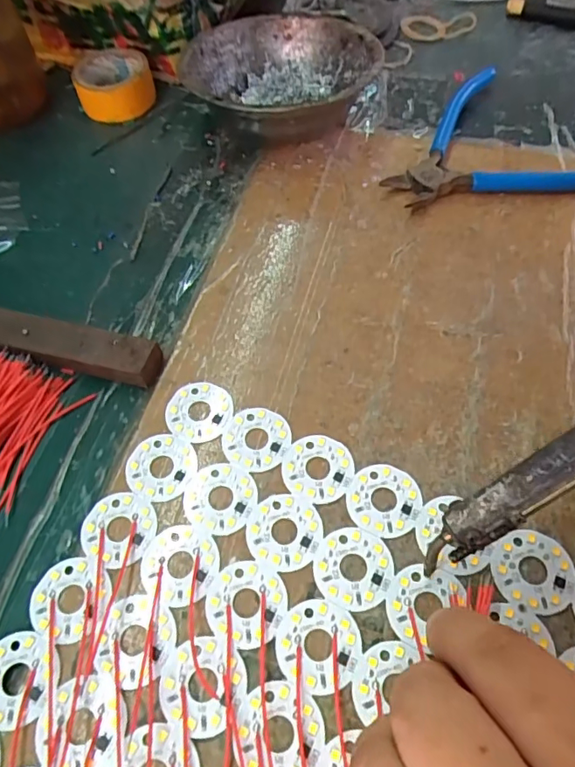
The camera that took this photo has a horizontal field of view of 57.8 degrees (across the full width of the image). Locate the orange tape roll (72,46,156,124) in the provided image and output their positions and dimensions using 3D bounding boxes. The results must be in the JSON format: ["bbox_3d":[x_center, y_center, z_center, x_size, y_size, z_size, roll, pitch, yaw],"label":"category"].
[{"bbox_3d":[-0.123,-0.217,0.376,0.049,0.026,0.054,2,59,4],"label":"orange tape roll"}]

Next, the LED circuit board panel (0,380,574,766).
[{"bbox_3d":[-0.004,0.119,0.177,0.203,0.004,0.207,24,63,17],"label":"LED circuit board panel"}]

